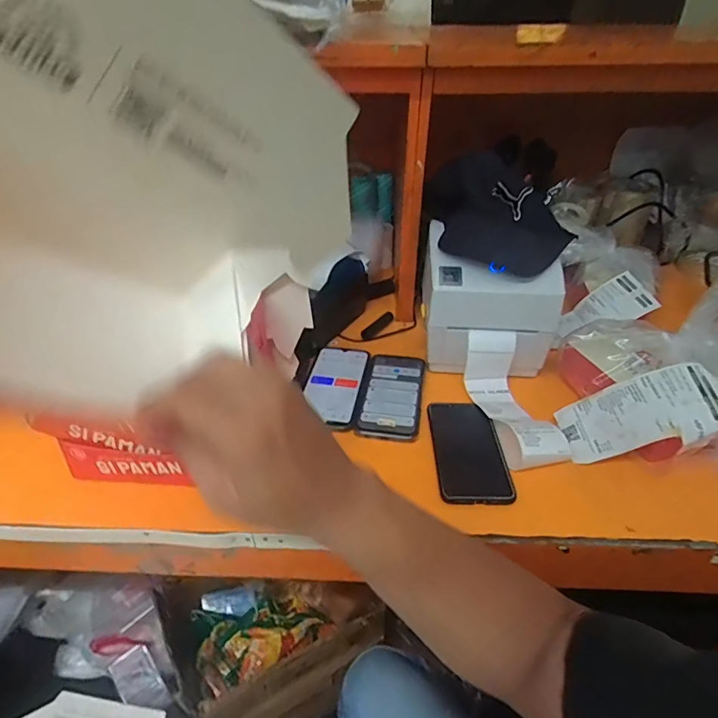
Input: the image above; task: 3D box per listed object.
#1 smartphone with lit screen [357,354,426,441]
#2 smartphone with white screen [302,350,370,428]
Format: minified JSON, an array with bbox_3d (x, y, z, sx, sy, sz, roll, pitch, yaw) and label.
[{"bbox_3d":[0.046,0.045,0.644,0.076,0.015,0.180,5,37,8],"label":"smartphone with lit screen"},{"bbox_3d":[-0.033,0.032,0.658,0.078,0.008,0.166,5,37,8],"label":"smartphone with white screen"}]

